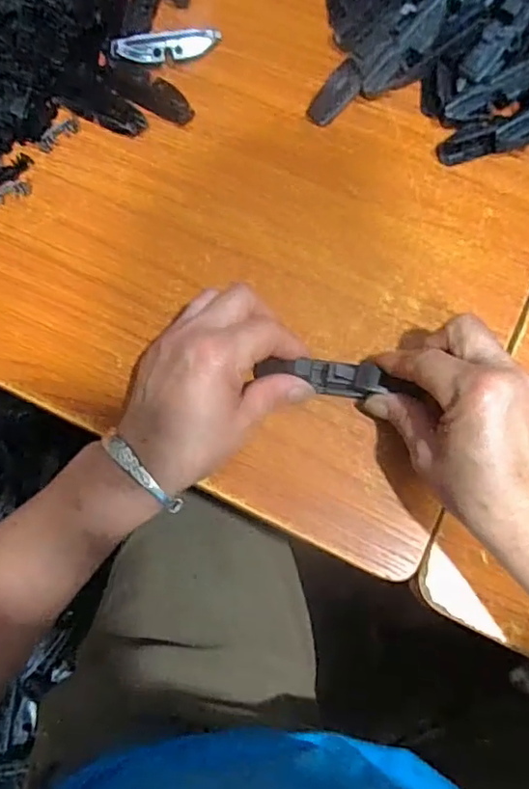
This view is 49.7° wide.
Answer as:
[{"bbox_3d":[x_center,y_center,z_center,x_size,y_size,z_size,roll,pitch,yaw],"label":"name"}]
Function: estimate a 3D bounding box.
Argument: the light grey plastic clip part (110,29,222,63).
[{"bbox_3d":[-0.074,-0.263,0.432,0.081,0.012,0.022,-15,98,-9],"label":"light grey plastic clip part"}]

